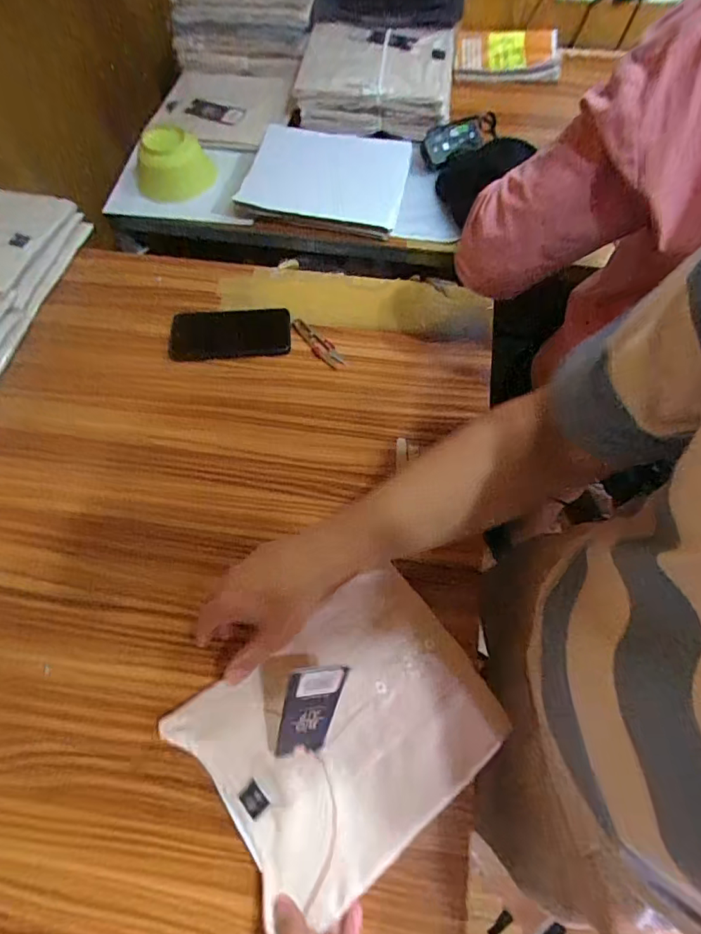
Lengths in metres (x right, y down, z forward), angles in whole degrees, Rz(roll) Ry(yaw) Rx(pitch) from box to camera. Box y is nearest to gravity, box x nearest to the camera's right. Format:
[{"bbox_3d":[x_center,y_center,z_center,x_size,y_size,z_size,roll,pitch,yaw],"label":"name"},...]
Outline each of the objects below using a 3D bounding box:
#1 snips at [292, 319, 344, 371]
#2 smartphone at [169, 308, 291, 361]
[{"bbox_3d":[-0.046,-0.176,0.687,0.031,0.008,0.100,-32,69,-14],"label":"snips"},{"bbox_3d":[-0.172,-0.189,0.687,0.169,0.013,0.082,-4,65,-2],"label":"smartphone"}]

